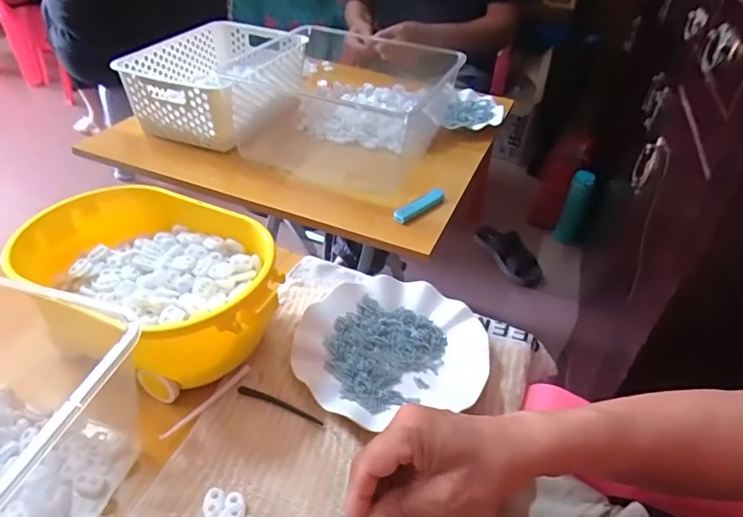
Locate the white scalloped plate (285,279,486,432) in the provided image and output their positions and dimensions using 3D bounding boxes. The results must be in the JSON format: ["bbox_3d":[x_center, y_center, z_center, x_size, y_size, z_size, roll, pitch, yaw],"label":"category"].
[{"bbox_3d":[0.016,0.080,0.496,0.185,0.023,0.165,-13,42,-20],"label":"white scalloped plate"}]

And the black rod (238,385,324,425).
[{"bbox_3d":[-0.081,0.130,0.448,0.085,0.004,0.009,16,40,15],"label":"black rod"}]

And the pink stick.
[{"bbox_3d":[-0.145,0.127,0.448,0.007,0.007,0.095,27,44,26],"label":"pink stick"}]

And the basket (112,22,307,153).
[{"bbox_3d":[-0.268,-0.324,0.900,0.230,0.095,0.321,13,40,10],"label":"basket"}]

